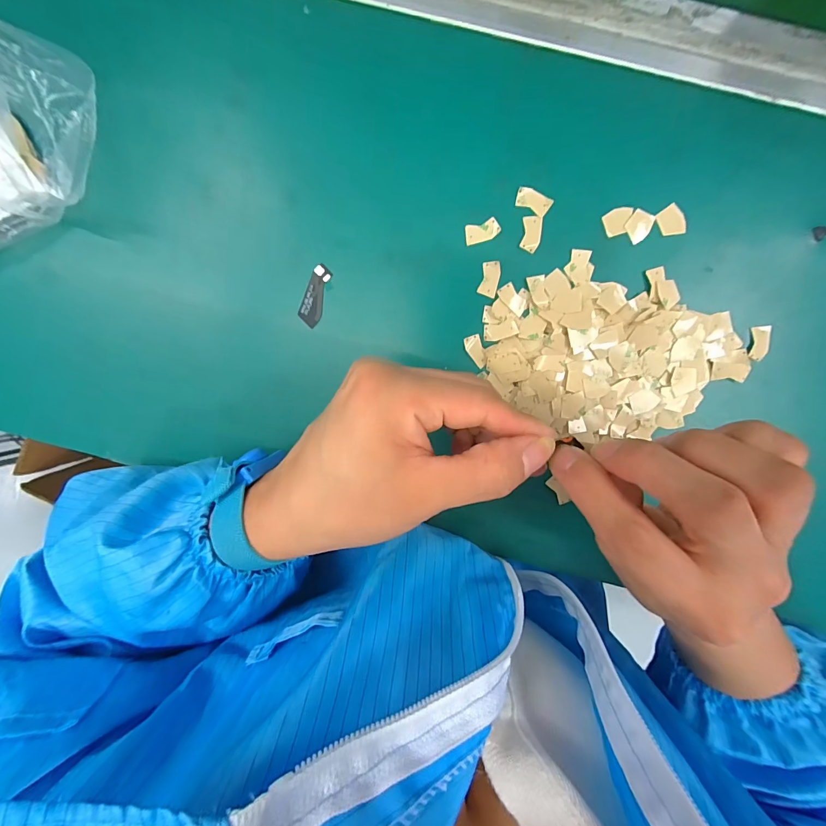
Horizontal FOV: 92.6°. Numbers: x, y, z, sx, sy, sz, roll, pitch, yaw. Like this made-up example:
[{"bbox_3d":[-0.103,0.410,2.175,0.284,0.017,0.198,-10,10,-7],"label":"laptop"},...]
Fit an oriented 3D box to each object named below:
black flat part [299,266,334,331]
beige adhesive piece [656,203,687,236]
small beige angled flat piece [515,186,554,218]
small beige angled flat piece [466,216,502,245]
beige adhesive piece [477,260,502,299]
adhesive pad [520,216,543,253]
[{"bbox_3d":[-0.061,-0.073,0.248,0.013,0.004,0.037,20,99,-1],"label":"black flat part"},{"bbox_3d":[0.151,-0.111,0.230,0.015,0.004,0.018,-34,96,7],"label":"beige adhesive piece"},{"bbox_3d":[0.070,-0.124,0.230,0.020,0.004,0.011,25,99,-1],"label":"small beige angled flat piece"},{"bbox_3d":[0.041,-0.108,0.235,0.021,0.004,0.012,-15,98,5],"label":"small beige angled flat piece"},{"bbox_3d":[0.047,-0.081,0.239,0.011,0.004,0.021,11,99,1],"label":"beige adhesive piece"},{"bbox_3d":[0.070,-0.106,0.233,0.011,0.004,0.020,5,99,2],"label":"adhesive pad"}]

